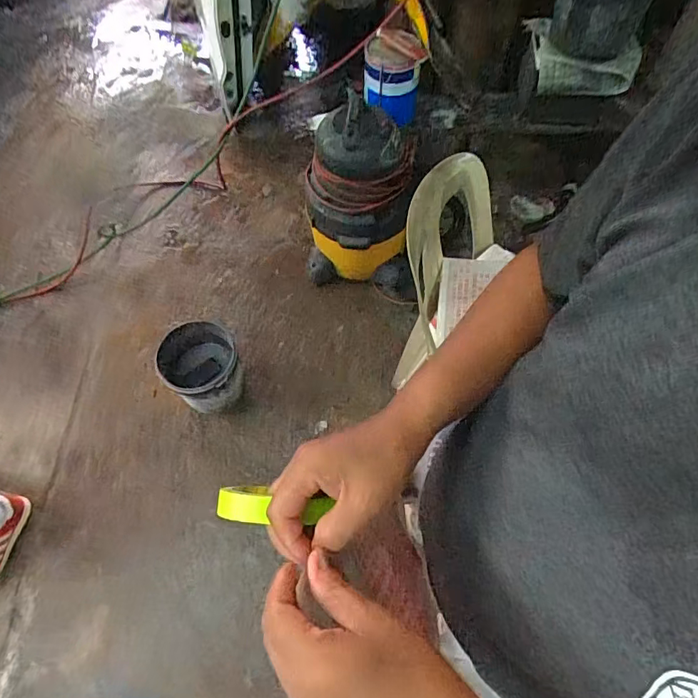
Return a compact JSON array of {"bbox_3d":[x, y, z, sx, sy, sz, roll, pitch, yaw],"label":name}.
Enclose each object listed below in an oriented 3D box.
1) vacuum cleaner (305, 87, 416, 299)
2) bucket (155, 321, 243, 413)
[{"bbox_3d":[0.036,-0.514,1.596,0.364,0.556,0.346,-4,64,-1],"label":"vacuum cleaner"},{"bbox_3d":[-0.443,0.063,1.482,0.221,0.227,0.231,0,64,0],"label":"bucket"}]

